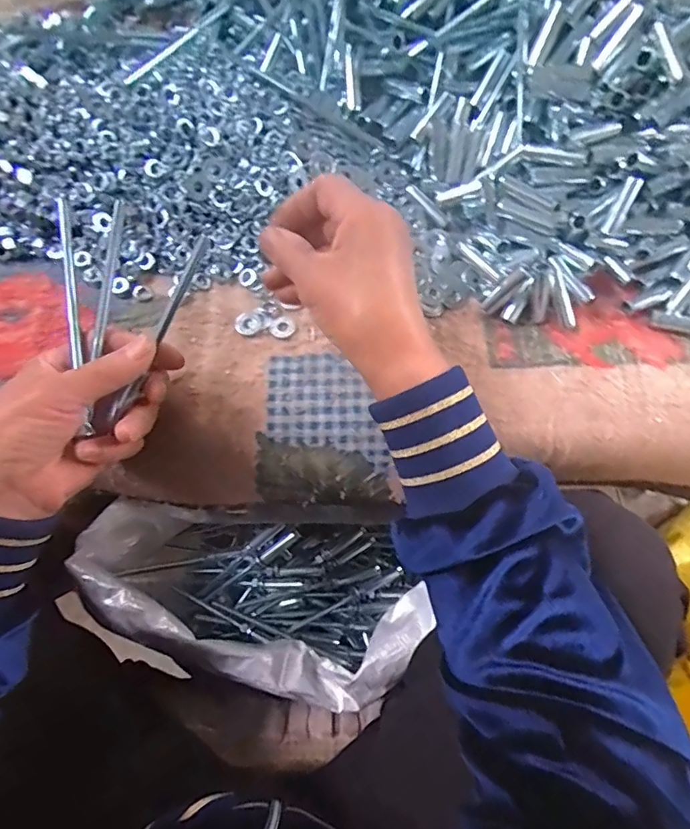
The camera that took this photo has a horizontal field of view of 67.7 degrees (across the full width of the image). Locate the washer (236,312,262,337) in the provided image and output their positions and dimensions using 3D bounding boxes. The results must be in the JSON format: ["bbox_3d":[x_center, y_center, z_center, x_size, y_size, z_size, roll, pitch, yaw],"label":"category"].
[{"bbox_3d":[-0.070,-0.066,0.372,0.018,0.004,0.018,0,74,-2],"label":"washer"}]

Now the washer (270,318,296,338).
[{"bbox_3d":[-0.045,-0.063,0.374,0.017,0.004,0.016,-25,77,-9],"label":"washer"}]

